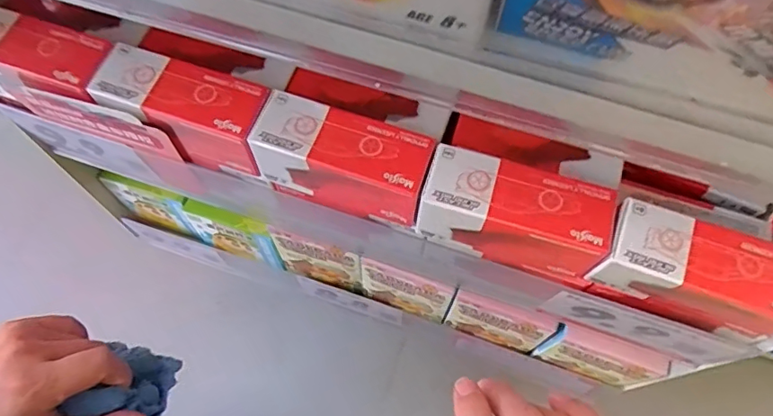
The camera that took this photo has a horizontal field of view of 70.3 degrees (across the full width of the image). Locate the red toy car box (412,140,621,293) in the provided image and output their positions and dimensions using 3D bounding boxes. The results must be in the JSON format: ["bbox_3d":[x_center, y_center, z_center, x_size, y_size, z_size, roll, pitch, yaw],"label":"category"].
[{"bbox_3d":[0.062,0.004,0.270,0.085,0.045,0.033,16,67,7],"label":"red toy car box"}]

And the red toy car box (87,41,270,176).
[{"bbox_3d":[-0.103,-0.050,0.288,0.083,0.041,0.032,17,67,7],"label":"red toy car box"}]

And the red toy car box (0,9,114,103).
[{"bbox_3d":[-0.185,-0.077,0.294,0.088,0.034,0.032,19,68,8],"label":"red toy car box"}]

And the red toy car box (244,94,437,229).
[{"bbox_3d":[-0.021,-0.023,0.279,0.085,0.042,0.031,18,67,8],"label":"red toy car box"}]

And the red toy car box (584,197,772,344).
[{"bbox_3d":[0.145,0.033,0.257,0.090,0.044,0.033,18,67,8],"label":"red toy car box"}]

